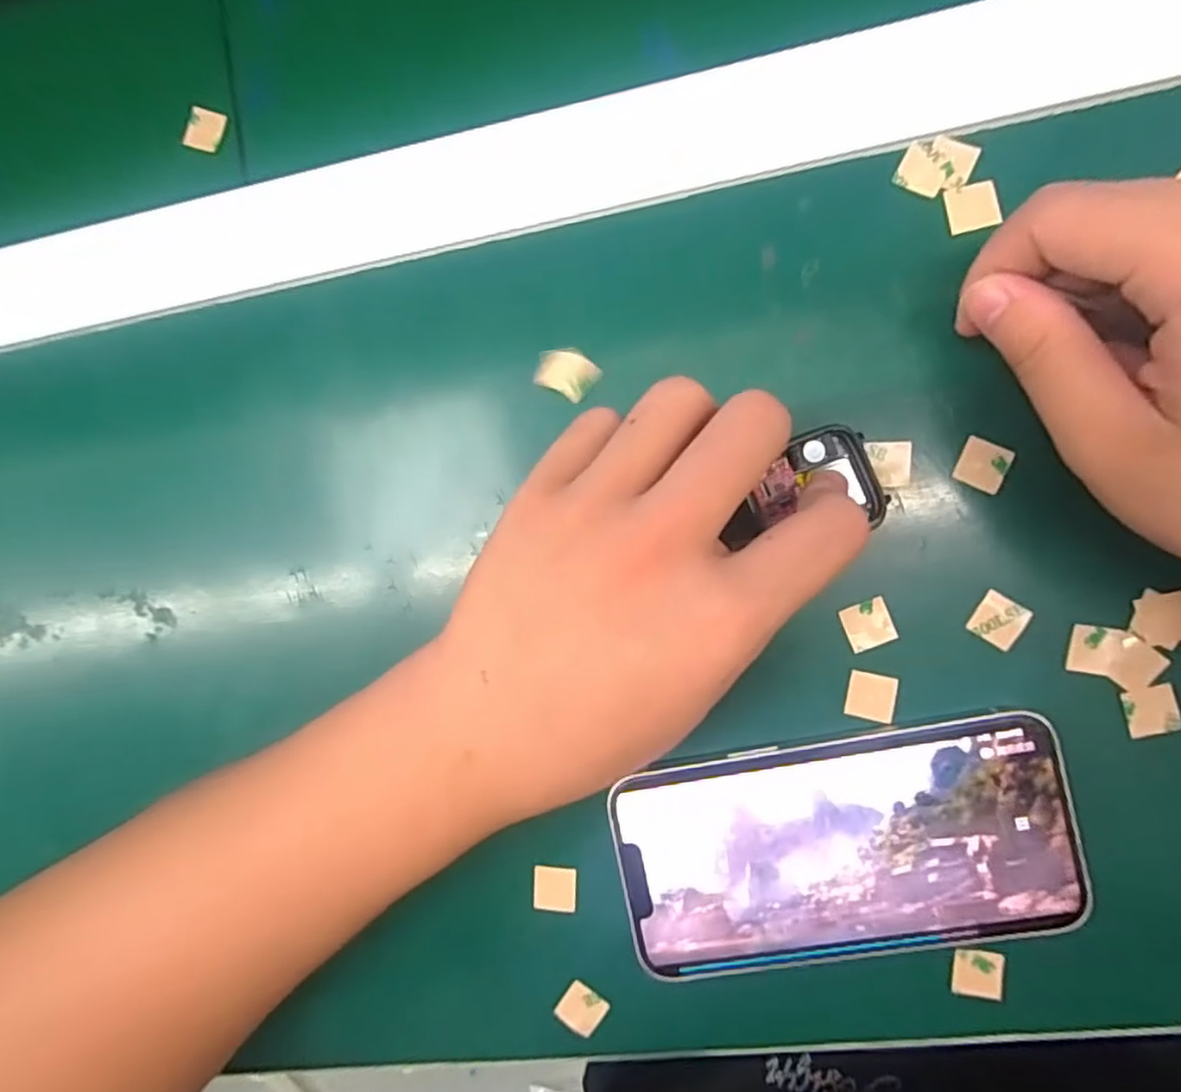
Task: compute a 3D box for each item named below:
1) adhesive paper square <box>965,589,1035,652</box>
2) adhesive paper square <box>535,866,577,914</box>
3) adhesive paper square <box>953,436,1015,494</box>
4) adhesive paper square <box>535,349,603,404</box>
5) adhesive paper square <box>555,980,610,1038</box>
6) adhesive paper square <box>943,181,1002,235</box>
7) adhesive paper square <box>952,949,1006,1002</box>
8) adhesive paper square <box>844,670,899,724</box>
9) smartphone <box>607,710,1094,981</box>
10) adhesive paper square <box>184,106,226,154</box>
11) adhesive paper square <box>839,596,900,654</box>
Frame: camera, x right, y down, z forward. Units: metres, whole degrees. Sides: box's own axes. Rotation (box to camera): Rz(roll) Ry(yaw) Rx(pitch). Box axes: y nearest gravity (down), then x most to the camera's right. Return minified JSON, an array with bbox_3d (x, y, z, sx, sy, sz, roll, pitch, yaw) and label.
[{"bbox_3d":[0.135,0.025,0.220,0.015,0.004,0.016,32,95,7],"label":"adhesive paper square"},{"bbox_3d":[-0.013,0.124,0.241,0.015,0.004,0.015,1,91,8],"label":"adhesive paper square"},{"bbox_3d":[0.129,-0.027,0.220,0.015,0.004,0.016,24,89,9],"label":"adhesive paper square"},{"bbox_3d":[-0.008,-0.061,0.234,0.019,0.007,0.016,27,94,7],"label":"adhesive paper square"},{"bbox_3d":[-0.003,0.167,0.242,0.015,0.004,0.015,34,89,10],"label":"adhesive paper square"},{"bbox_3d":[0.125,-0.111,0.218,0.016,0.004,0.015,-12,89,8],"label":"adhesive paper square"},{"bbox_3d":[0.129,0.143,0.223,0.016,0.004,0.015,2,85,14],"label":"adhesive paper square"},{"bbox_3d":[0.095,0.051,0.226,0.016,0.004,0.015,11,88,10],"label":"adhesive paper square"},{"bbox_3d":[0.083,0.101,0.223,0.143,0.009,0.073,-11,89,8],"label":"smartphone"},{"bbox_3d":[-0.152,-0.163,0.263,0.014,0.004,0.016,13,85,-3],"label":"adhesive paper square"},{"bbox_3d":[0.094,0.027,0.226,0.015,0.004,0.015,-23,88,8],"label":"adhesive paper square"}]

